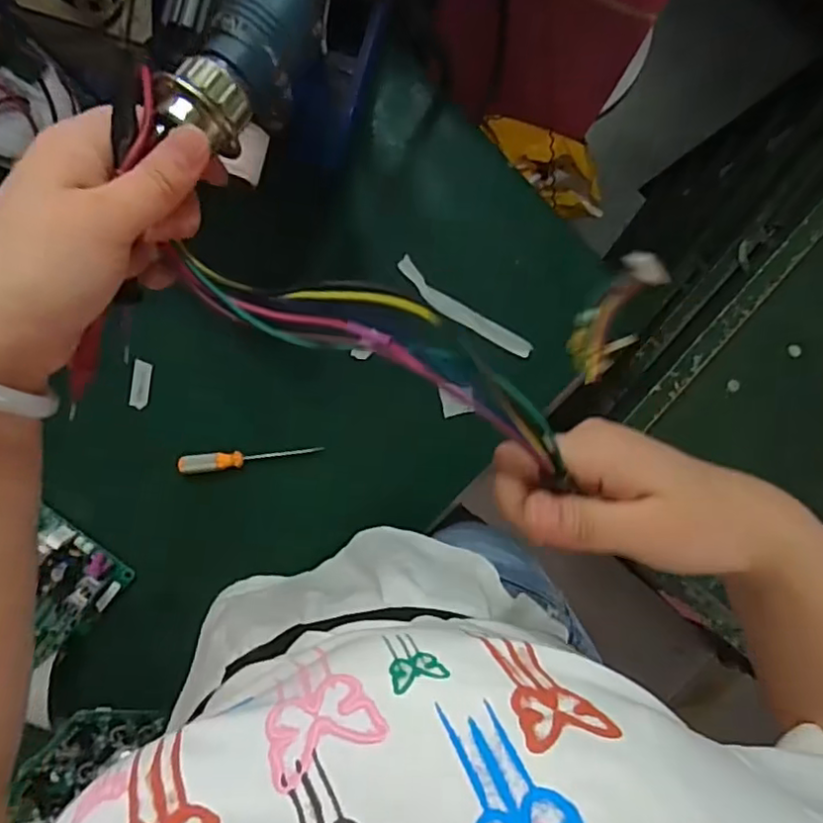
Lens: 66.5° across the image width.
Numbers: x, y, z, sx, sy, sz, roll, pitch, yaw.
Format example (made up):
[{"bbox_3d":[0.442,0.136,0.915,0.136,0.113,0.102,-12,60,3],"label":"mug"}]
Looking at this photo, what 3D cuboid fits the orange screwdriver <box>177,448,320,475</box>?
[{"bbox_3d":[-0.142,0.042,0.554,0.123,0.012,0.017,-4,95,1],"label":"orange screwdriver"}]

